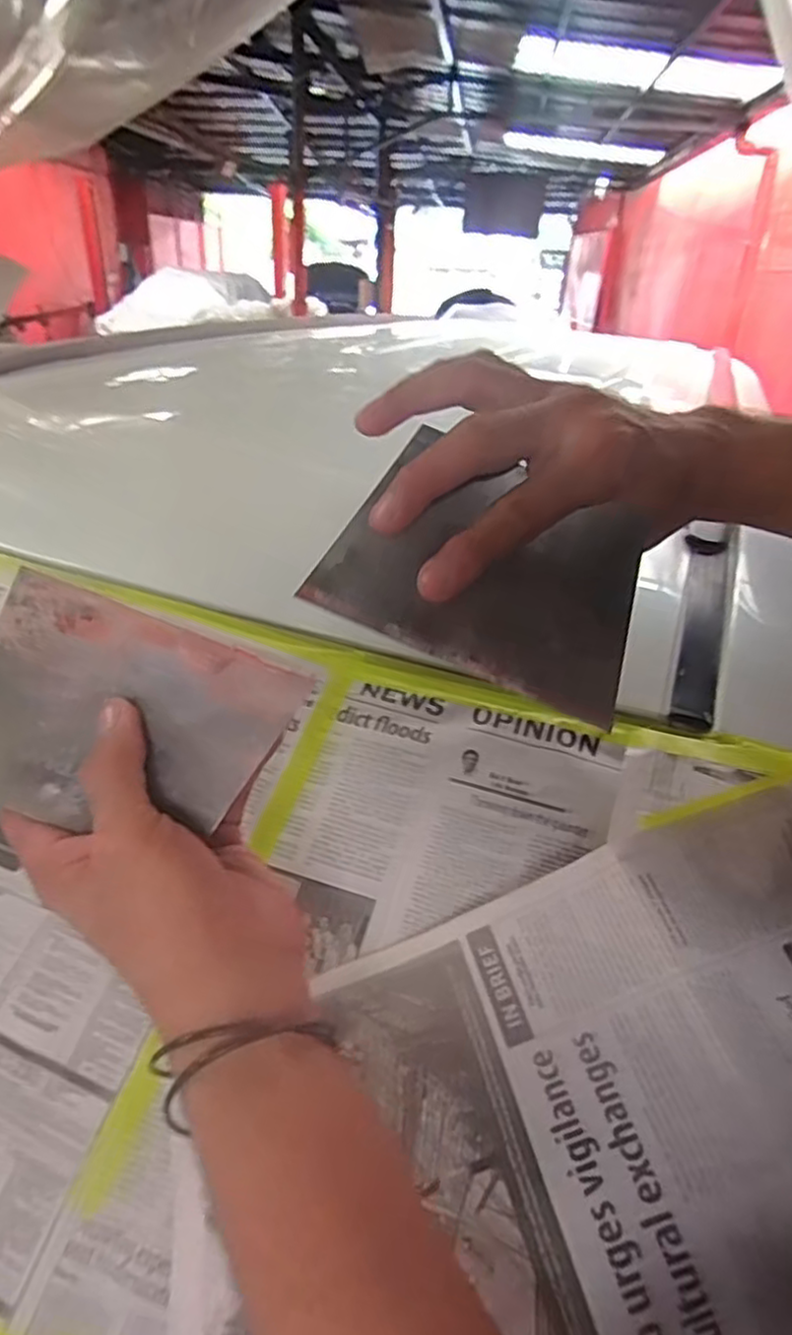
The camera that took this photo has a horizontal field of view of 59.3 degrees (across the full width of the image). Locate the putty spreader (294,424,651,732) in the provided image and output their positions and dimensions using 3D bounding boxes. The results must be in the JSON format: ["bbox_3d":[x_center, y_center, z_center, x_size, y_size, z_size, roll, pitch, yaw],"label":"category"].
[{"bbox_3d":[0.042,-0.044,0.316,0.141,0.095,0.015,22,-10,-1],"label":"putty spreader"}]

